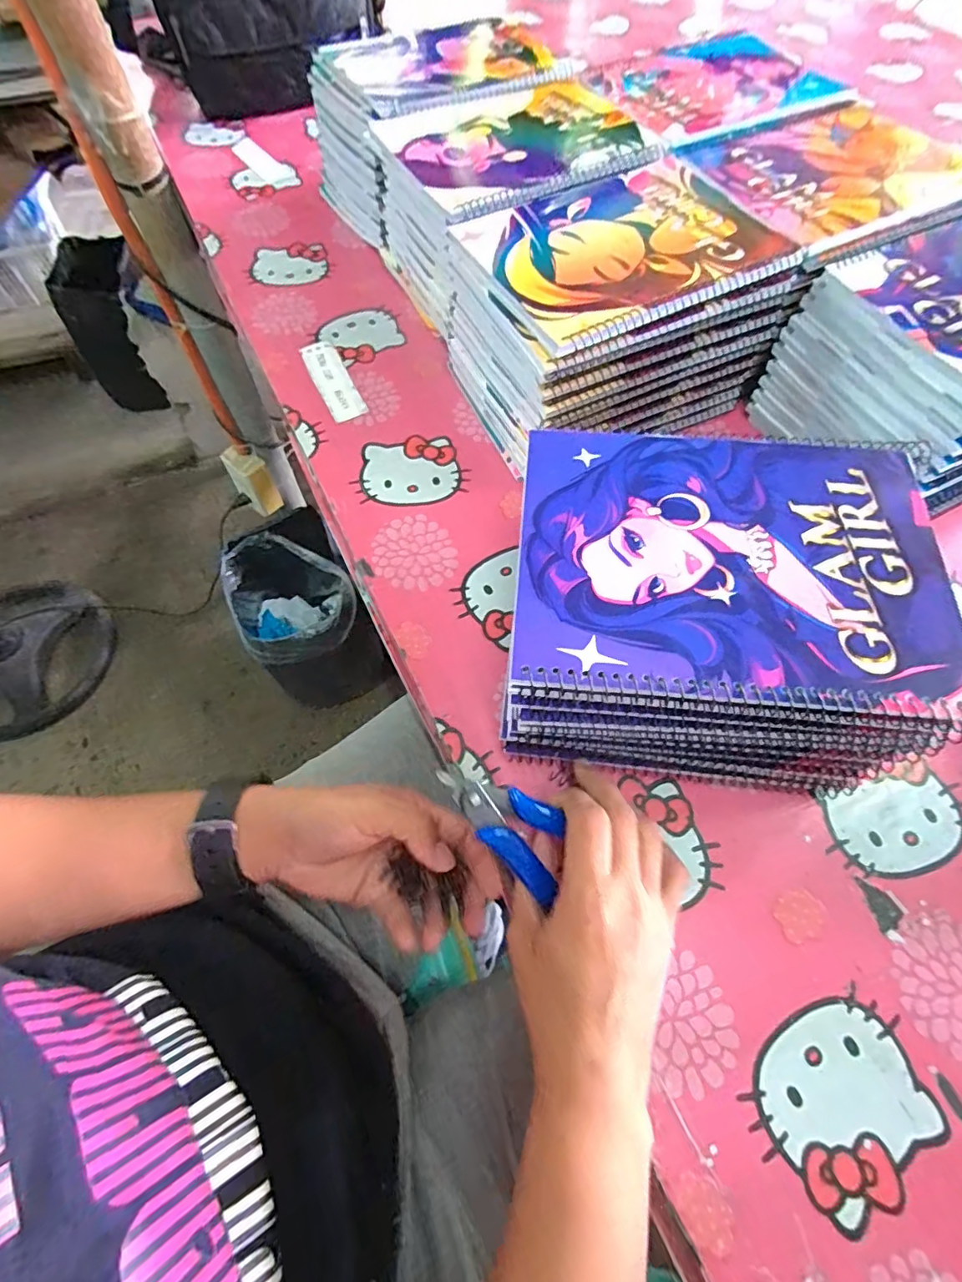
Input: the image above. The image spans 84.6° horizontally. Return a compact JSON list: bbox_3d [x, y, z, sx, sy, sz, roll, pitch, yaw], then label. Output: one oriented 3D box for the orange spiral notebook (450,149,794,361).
[{"bbox_3d":[0.094,-0.276,0.368,0.191,0.011,0.151,-28,67,-13],"label":"orange spiral notebook"}]

